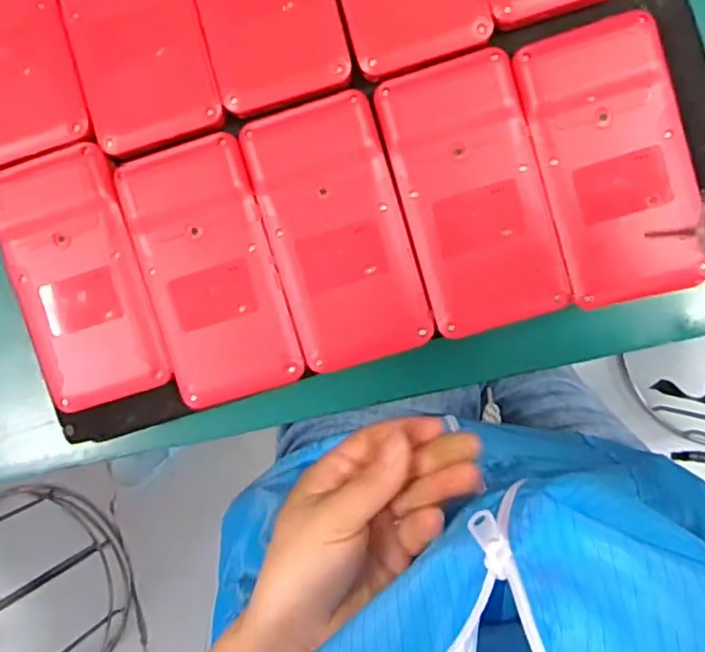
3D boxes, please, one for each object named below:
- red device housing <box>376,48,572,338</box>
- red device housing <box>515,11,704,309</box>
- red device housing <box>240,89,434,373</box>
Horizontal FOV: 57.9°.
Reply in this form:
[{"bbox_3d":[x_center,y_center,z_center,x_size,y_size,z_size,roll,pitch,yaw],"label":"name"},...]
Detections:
[{"bbox_3d":[0.055,-0.059,0.289,0.062,0.014,0.118,-15,88,5],"label":"red device housing"},{"bbox_3d":[0.115,-0.071,0.281,0.062,0.016,0.118,-15,88,5],"label":"red device housing"},{"bbox_3d":[-0.007,-0.043,0.296,0.062,0.014,0.118,-17,88,5],"label":"red device housing"}]

